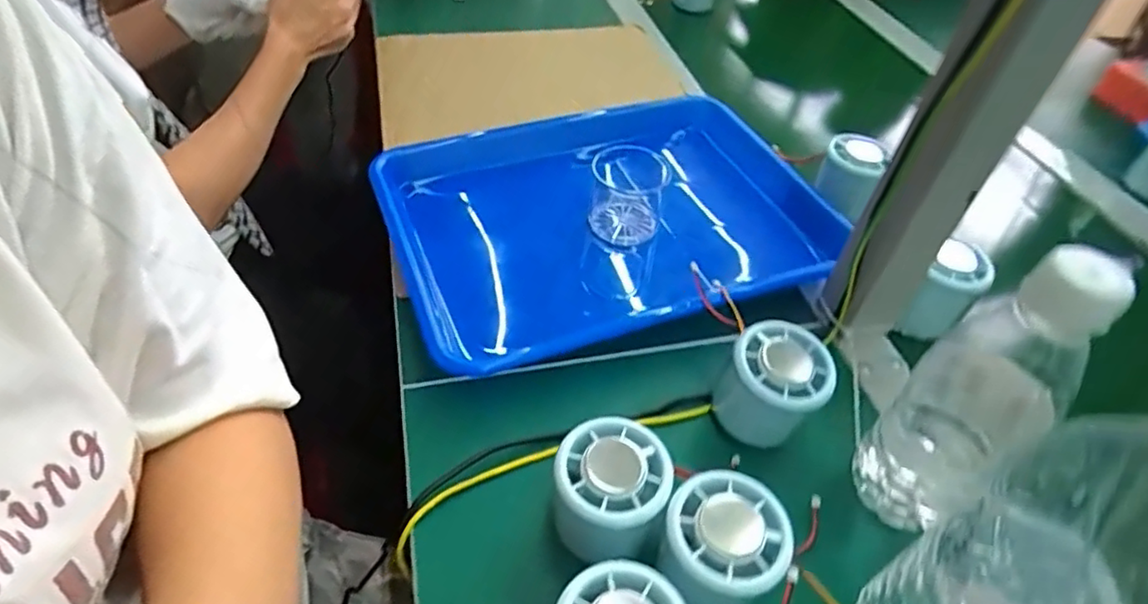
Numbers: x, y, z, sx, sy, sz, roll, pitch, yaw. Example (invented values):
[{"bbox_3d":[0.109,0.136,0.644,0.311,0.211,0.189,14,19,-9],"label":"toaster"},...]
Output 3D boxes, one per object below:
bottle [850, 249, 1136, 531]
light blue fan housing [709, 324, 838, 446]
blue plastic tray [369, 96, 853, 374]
[{"bbox_3d":[0.194,0.047,0.308,0.048,0.176,0.056,-33,58,-32],"label":"bottle"},{"bbox_3d":[0.115,0.050,0.375,0.058,0.059,0.055,31,50,21],"label":"light blue fan housing"},{"bbox_3d":[0.024,-0.059,0.513,0.325,0.083,0.239,-13,49,-19],"label":"blue plastic tray"}]

